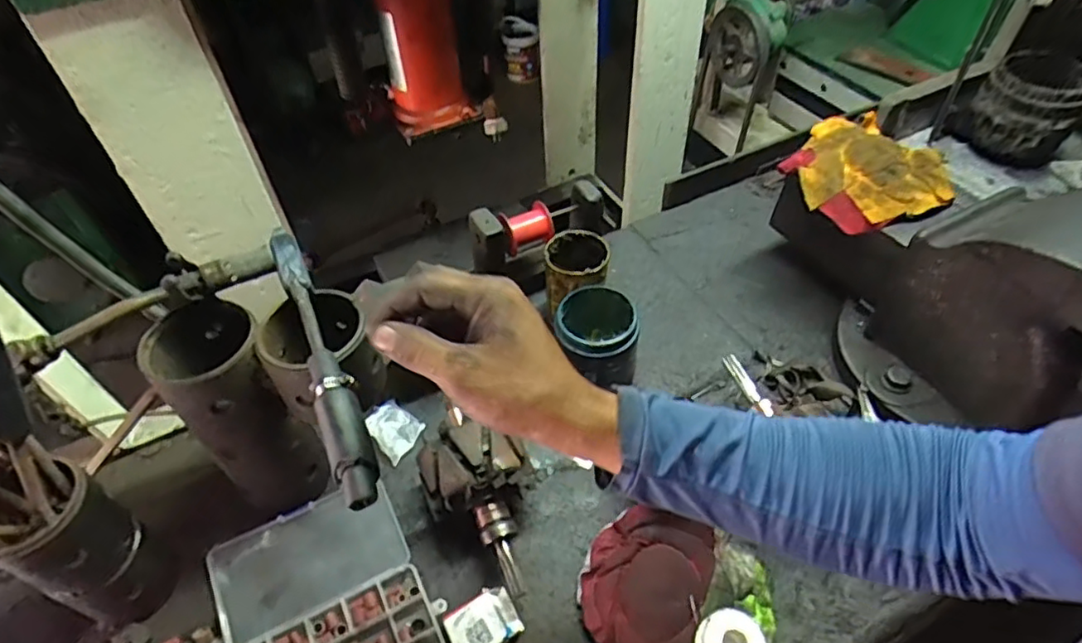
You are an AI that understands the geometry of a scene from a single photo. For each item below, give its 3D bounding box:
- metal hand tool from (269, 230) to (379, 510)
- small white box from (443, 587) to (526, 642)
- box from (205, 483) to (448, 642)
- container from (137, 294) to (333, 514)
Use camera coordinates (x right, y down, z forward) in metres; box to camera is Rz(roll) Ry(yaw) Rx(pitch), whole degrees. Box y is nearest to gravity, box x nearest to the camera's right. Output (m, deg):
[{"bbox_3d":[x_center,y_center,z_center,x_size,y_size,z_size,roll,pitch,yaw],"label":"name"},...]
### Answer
[{"bbox_3d":[-0.168,0.018,0.469,0.027,0.021,0.266,-21,51,-15],"label":"metal hand tool"},{"bbox_3d":[-0.052,0.271,0.557,0.061,0.016,0.048,-25,52,-18],"label":"small white box"},{"bbox_3d":[-0.199,0.260,0.571,0.176,0.026,0.197,-26,52,-19],"label":"box"},{"bbox_3d":[-0.270,0.084,0.570,0.082,0.197,0.095,-38,57,-27],"label":"container"}]

